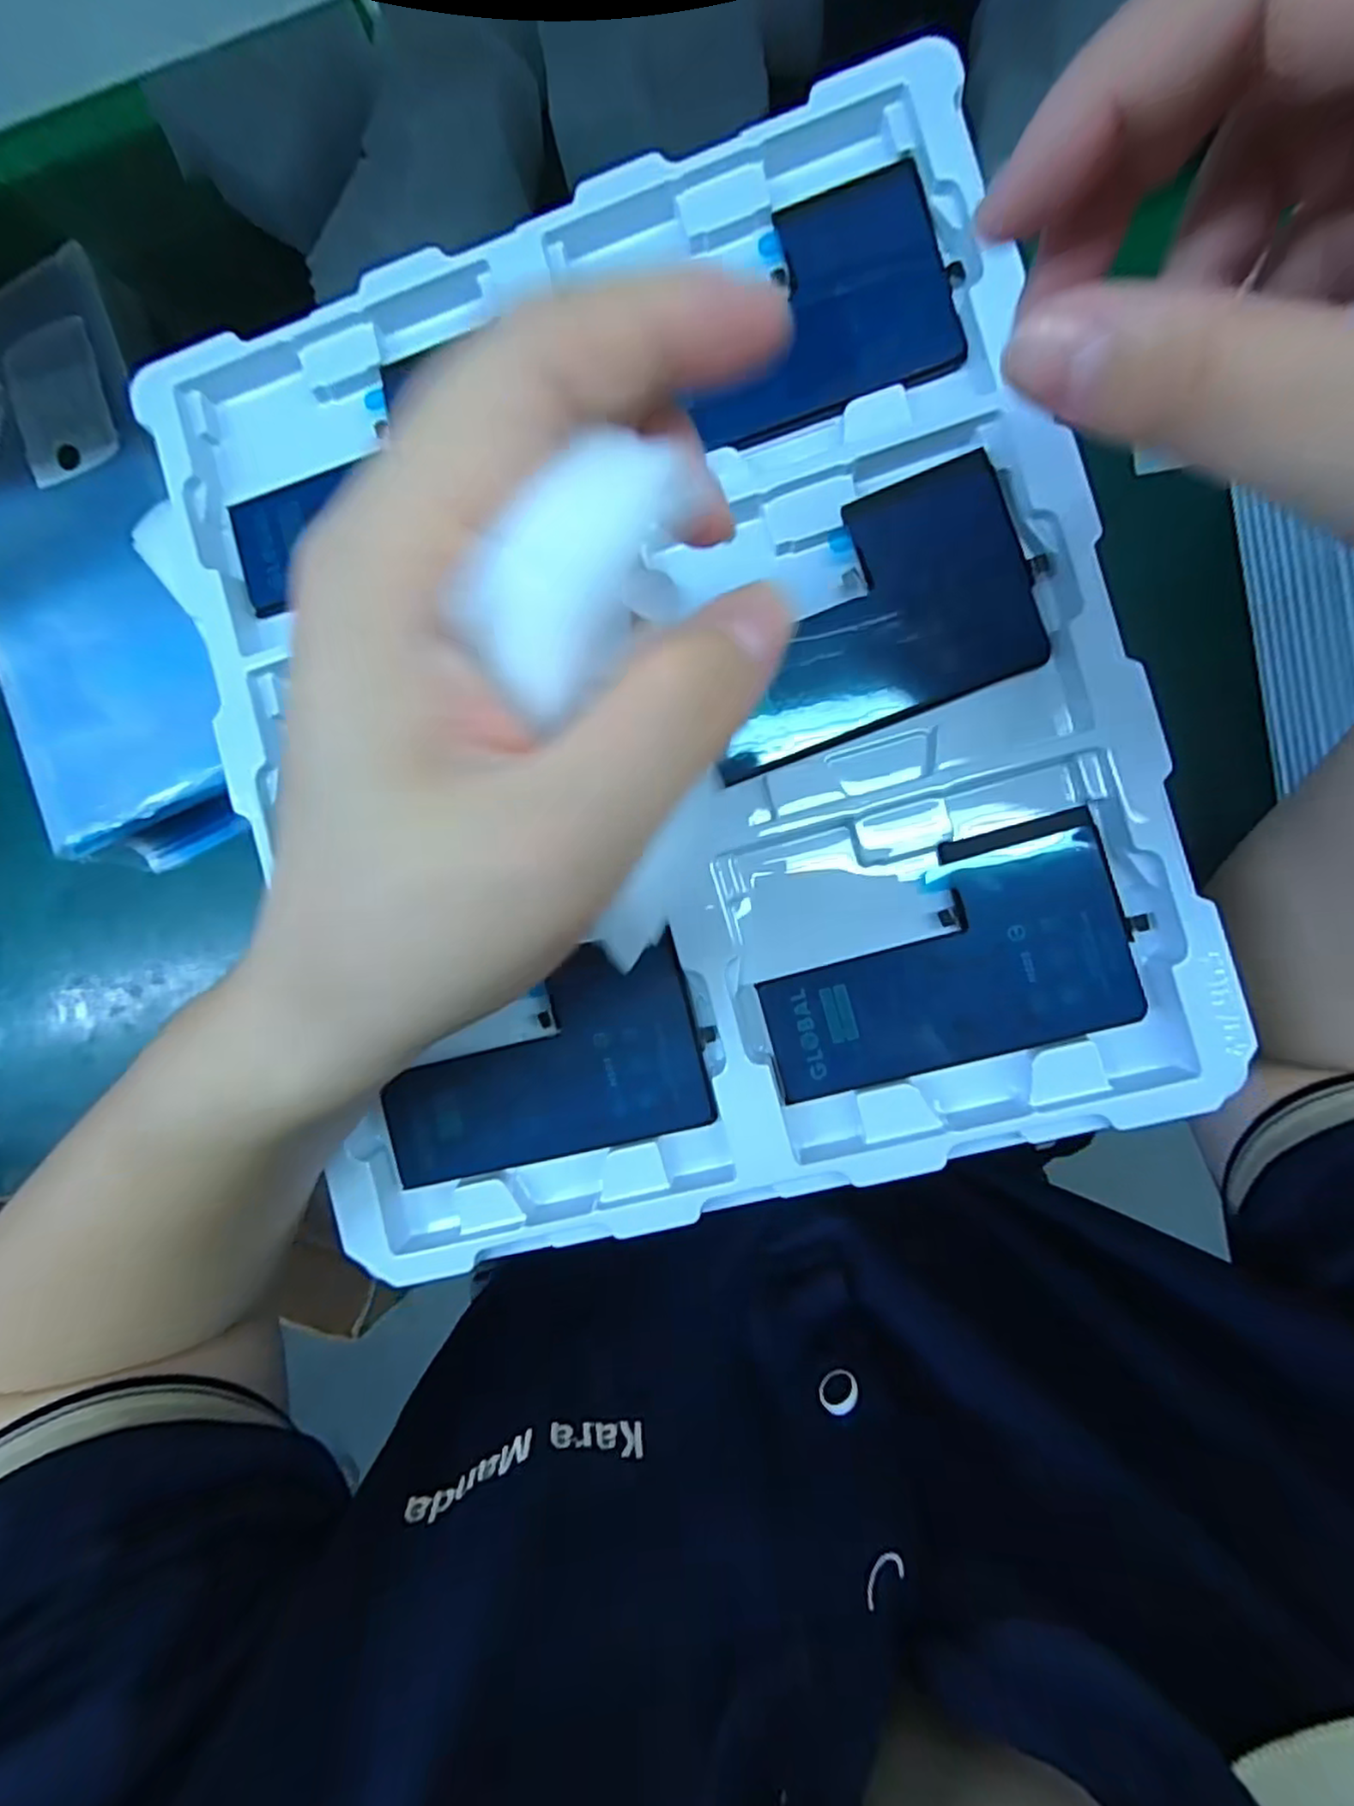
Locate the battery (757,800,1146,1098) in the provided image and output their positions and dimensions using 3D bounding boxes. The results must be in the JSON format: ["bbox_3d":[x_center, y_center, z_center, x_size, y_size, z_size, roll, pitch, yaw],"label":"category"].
[{"bbox_3d":[0.080,0.017,0.206,0.110,0.005,0.064,-15,86,7],"label":"battery"}]

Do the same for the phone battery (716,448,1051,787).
[{"bbox_3d":[0.055,-0.086,0.206,0.101,0.004,0.065,-20,91,7],"label":"phone battery"}]

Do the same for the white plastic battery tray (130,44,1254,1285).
[{"bbox_3d":[-0.011,-0.061,0.214,0.274,0.023,0.313,-16,86,7],"label":"white plastic battery tray"}]

